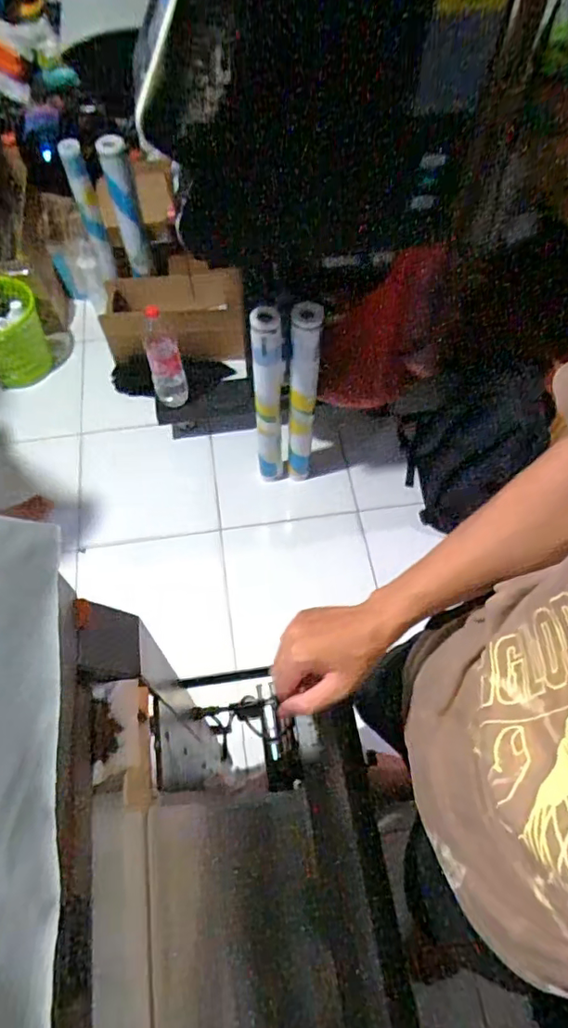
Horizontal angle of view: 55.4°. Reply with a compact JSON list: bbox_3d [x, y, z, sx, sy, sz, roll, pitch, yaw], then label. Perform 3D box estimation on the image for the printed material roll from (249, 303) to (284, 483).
[{"bbox_3d":[-0.036,-0.251,1.321,0.073,0.589,0.061,-2,62,-2],"label":"printed material roll"}]

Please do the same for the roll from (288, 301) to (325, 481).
[{"bbox_3d":[0.045,-0.271,1.357,0.065,0.600,0.068,0,62,-1],"label":"roll"}]

